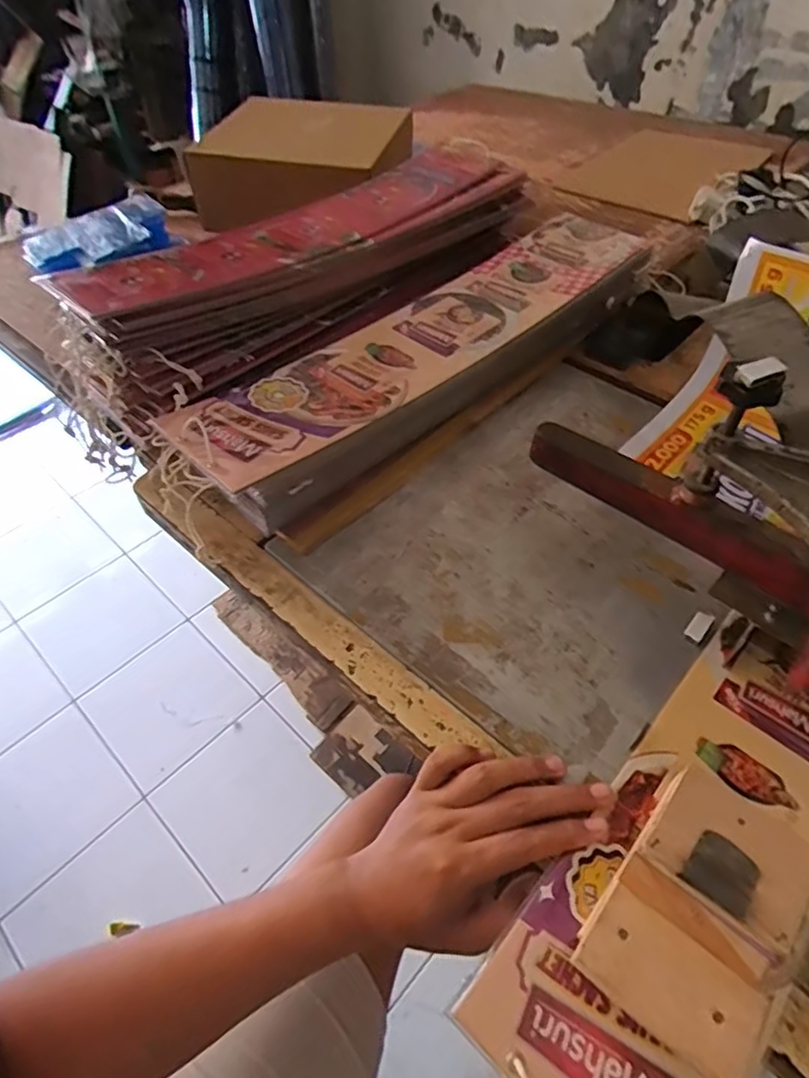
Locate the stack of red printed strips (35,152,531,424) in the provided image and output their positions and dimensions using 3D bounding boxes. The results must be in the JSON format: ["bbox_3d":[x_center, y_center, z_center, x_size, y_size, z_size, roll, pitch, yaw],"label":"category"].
[{"bbox_3d":[-0.086,-0.311,0.671,0.161,0.098,0.559,35,58,26],"label":"stack of red printed strips"}]

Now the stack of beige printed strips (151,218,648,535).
[{"bbox_3d":[0.035,-0.196,0.631,0.552,0.070,0.135,-36,59,-26],"label":"stack of beige printed strips"}]

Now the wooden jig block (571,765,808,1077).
[{"bbox_3d":[0.153,0.194,0.319,0.079,0.041,0.127,36,58,26],"label":"wooden jig block"}]

